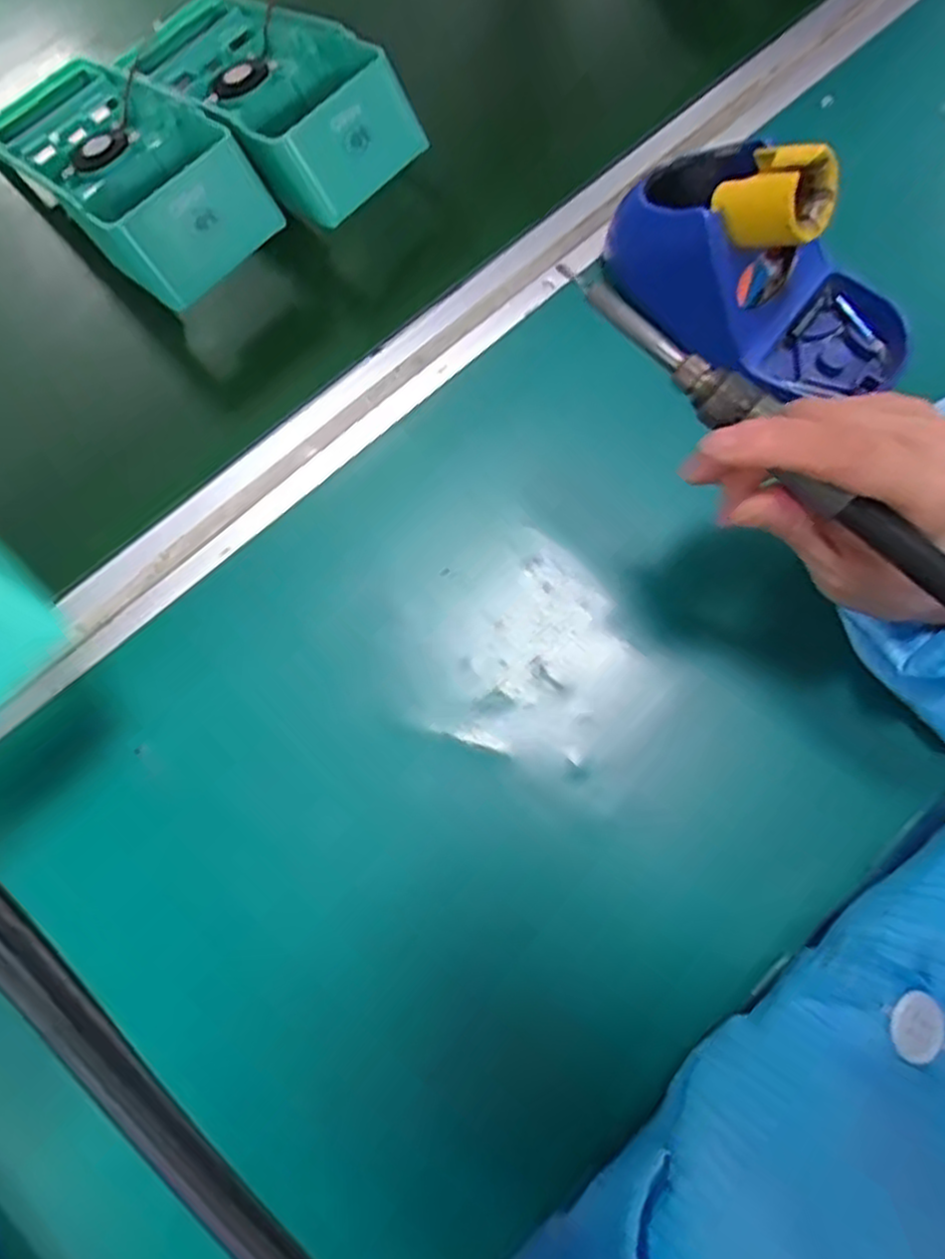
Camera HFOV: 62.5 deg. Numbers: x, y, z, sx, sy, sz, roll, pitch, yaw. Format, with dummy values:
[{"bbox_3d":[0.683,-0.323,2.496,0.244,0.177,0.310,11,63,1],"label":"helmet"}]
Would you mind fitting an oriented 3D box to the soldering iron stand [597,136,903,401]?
[{"bbox_3d":[0.137,-0.168,0.359,0.157,0.083,0.073,25,76,7],"label":"soldering iron stand"}]

